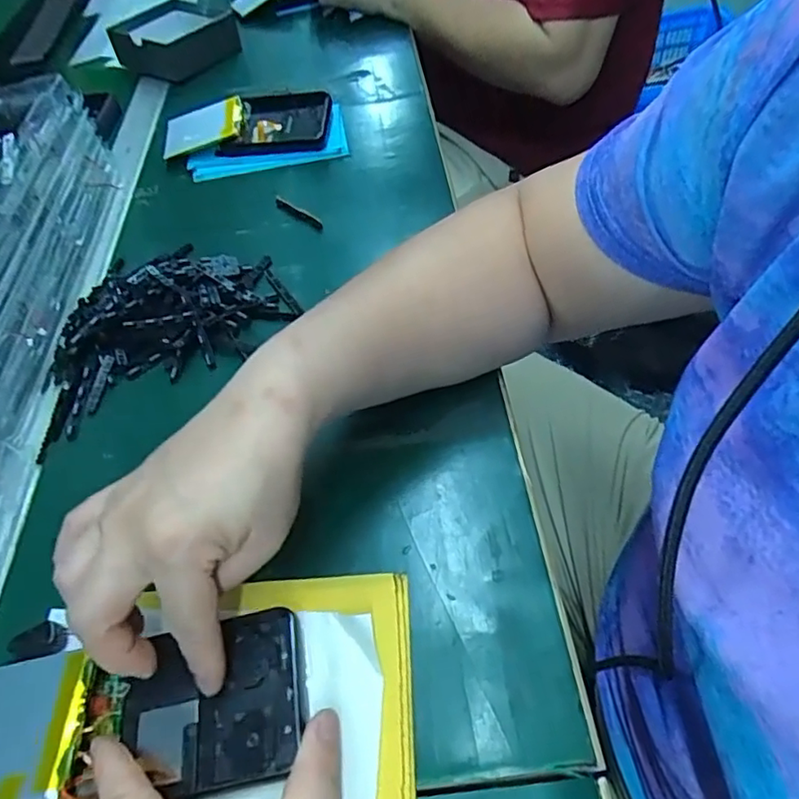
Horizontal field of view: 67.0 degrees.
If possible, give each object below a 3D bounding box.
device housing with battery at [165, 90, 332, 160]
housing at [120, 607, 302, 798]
[{"bbox_3d":[-0.153,-0.273,0.606,0.166,0.033,0.076,-2,52,5],"label":"device housing with battery"},{"bbox_3d":[-0.087,0.140,0.279,0.082,0.012,0.069,-10,51,-3],"label":"housing"}]

